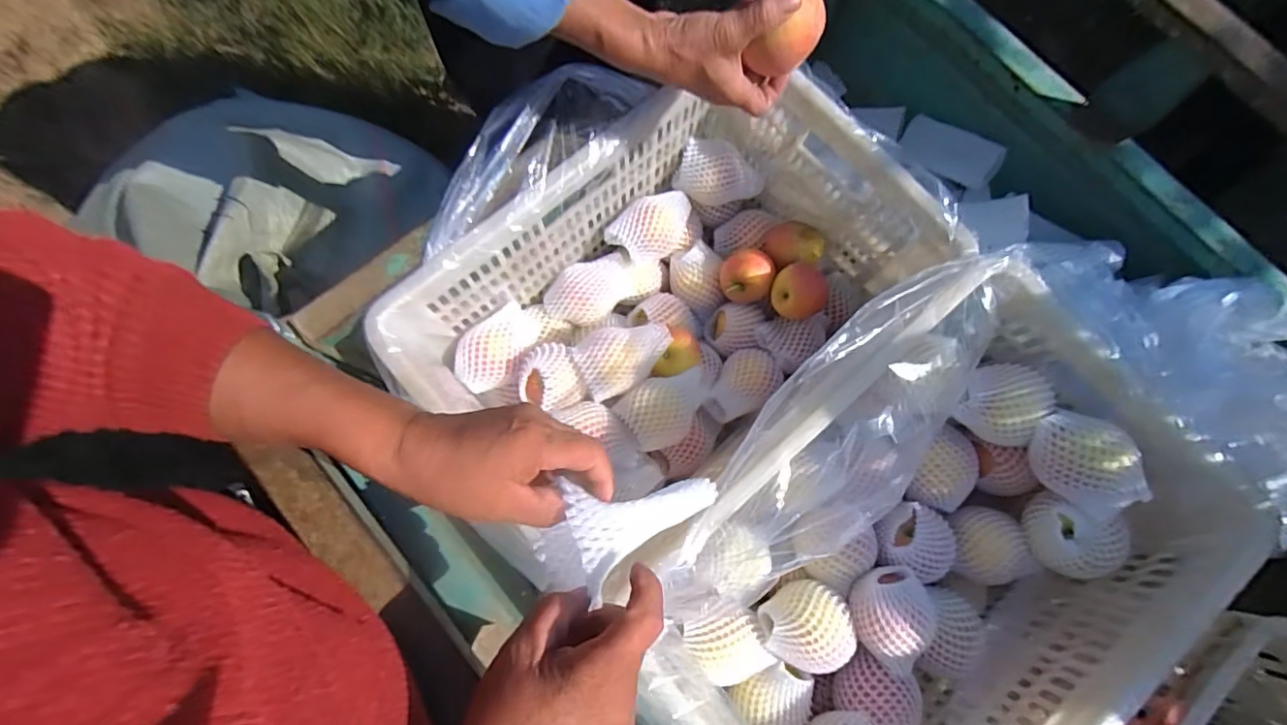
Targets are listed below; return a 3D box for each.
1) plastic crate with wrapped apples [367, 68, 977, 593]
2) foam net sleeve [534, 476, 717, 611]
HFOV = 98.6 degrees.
[{"bbox_3d":[0.027,-0.056,0.653,0.521,0.233,0.337,-40,80,-10],"label":"plastic crate with wrapped apples"},{"bbox_3d":[-0.005,0.100,0.359,0.151,0.017,0.069,-7,73,-44],"label":"foam net sleeve"}]

